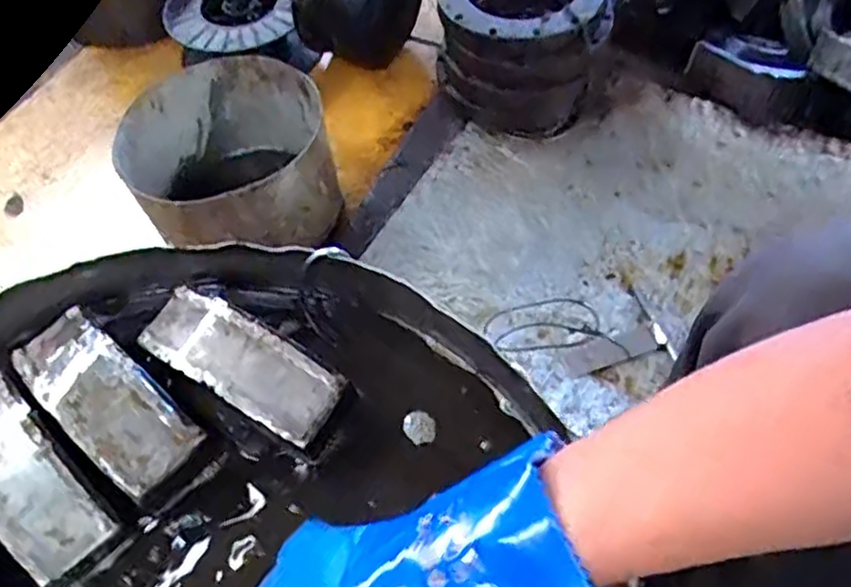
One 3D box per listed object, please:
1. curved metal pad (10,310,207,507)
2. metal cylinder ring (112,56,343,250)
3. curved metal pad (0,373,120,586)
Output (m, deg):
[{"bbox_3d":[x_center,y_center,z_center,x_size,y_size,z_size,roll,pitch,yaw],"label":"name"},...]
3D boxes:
[{"bbox_3d":[-0.229,0.070,0.504,0.153,0.021,0.062,37,64,20],"label":"curved metal pad"},{"bbox_3d":[-0.283,-0.173,1.071,0.278,0.200,0.301,-1,56,1],"label":"metal cylinder ring"},{"bbox_3d":[-0.277,0.118,0.484,0.057,0.025,0.154,-39,66,-23],"label":"curved metal pad"}]

